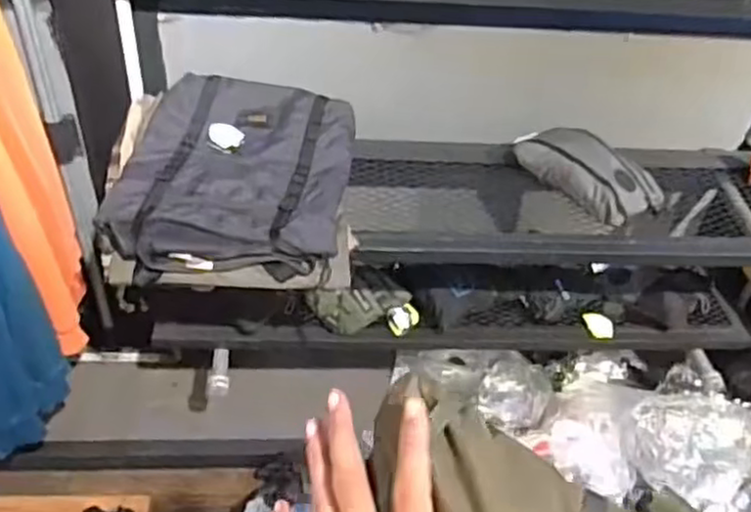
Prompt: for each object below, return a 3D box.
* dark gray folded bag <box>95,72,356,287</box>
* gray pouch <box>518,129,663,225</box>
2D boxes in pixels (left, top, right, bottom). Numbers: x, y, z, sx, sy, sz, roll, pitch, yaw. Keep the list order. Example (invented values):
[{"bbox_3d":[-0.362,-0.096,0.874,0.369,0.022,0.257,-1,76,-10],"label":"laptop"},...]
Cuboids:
[{"bbox_3d":[-0.223,-0.141,1.151,0.360,0.076,0.475,7,42,0],"label":"dark gray folded bag"},{"bbox_3d":[0.378,-0.157,1.257,0.143,0.061,0.246,-26,51,-31],"label":"gray pouch"}]

